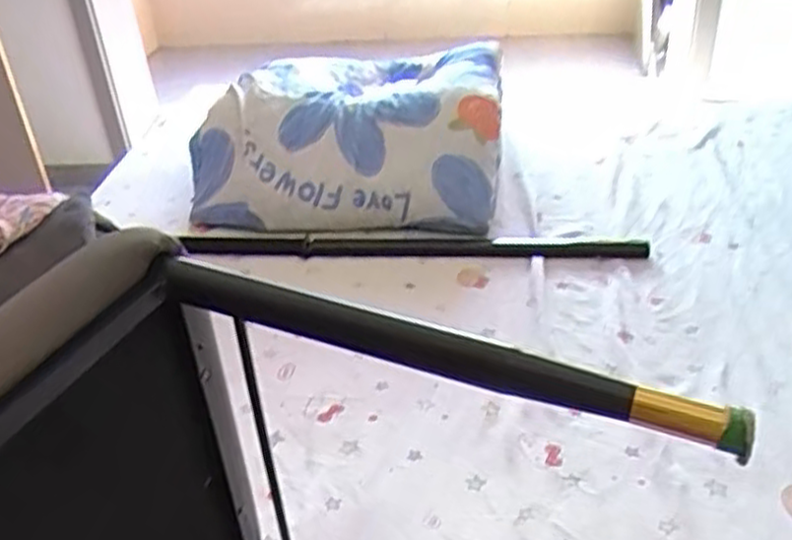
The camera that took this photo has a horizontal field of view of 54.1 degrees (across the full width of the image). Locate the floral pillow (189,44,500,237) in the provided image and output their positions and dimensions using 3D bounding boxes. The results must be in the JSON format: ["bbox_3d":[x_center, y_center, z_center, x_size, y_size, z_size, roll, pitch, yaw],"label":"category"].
[{"bbox_3d":[-0.077,-0.253,1.458,0.530,0.201,0.513,1,33,9],"label":"floral pillow"}]

